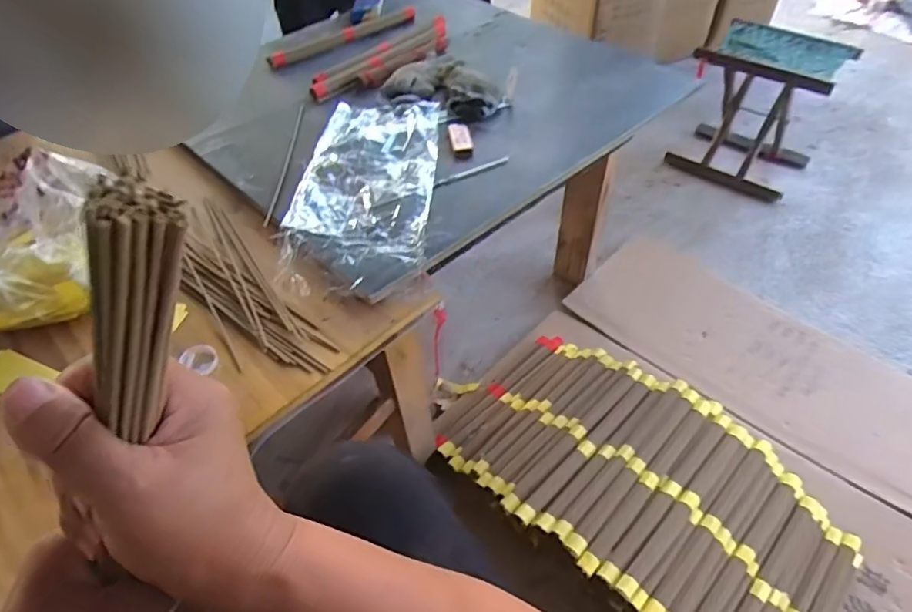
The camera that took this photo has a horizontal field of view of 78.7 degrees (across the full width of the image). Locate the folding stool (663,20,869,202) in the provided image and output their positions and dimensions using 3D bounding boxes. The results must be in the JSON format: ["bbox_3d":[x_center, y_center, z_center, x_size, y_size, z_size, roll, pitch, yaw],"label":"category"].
[{"bbox_3d":[0.751,-0.488,1.403,0.292,0.298,0.263,31,57,27],"label":"folding stool"}]

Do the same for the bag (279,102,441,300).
[{"bbox_3d":[-0.114,-0.159,0.733,0.167,0.038,0.368,1,47,4],"label":"bag"}]

